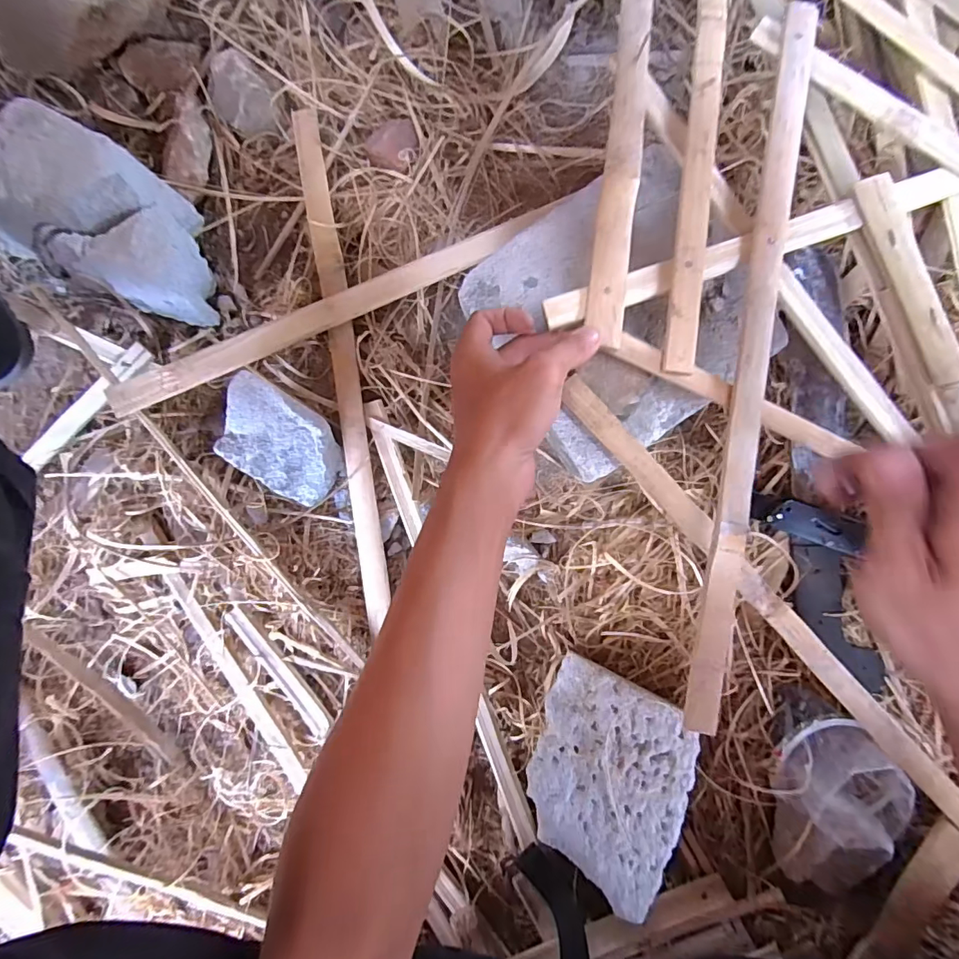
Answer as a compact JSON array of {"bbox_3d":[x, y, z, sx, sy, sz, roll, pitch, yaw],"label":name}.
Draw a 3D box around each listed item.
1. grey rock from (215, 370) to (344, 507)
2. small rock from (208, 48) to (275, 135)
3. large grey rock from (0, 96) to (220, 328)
[{"bbox_3d":[-0.168,-0.031,0.413,0.088,0.074,0.077,35,91,4],"label":"grey rock"},{"bbox_3d":[-0.216,-0.348,0.437,0.048,0.030,0.053,-35,86,3],"label":"small rock"},{"bbox_3d":[-0.325,-0.221,0.418,0.193,0.068,0.118,32,91,5],"label":"large grey rock"}]

